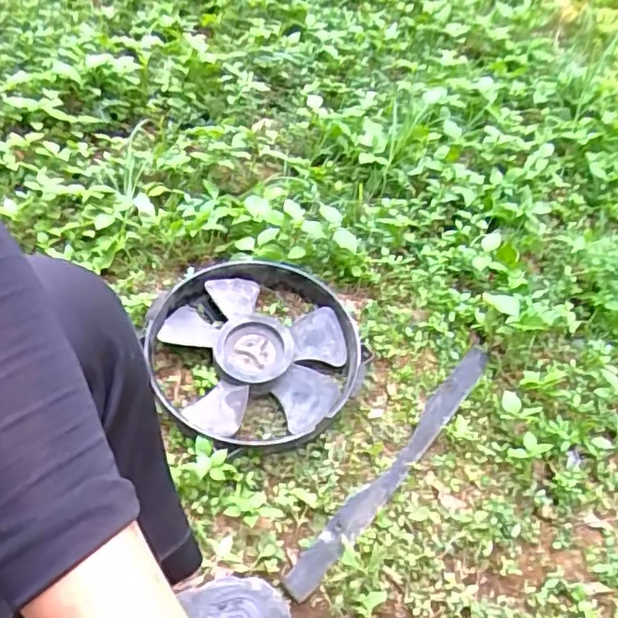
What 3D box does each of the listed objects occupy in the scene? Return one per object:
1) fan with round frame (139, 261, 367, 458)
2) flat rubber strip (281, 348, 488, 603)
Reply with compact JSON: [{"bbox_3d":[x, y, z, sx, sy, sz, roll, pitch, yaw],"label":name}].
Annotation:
[{"bbox_3d":[-0.075,0.061,0.875,0.300,0.075,0.289,1,51,-1],"label":"fan with round frame"},{"bbox_3d":[0.122,0.207,0.829,0.036,0.026,0.441,34,58,23],"label":"flat rubber strip"}]

